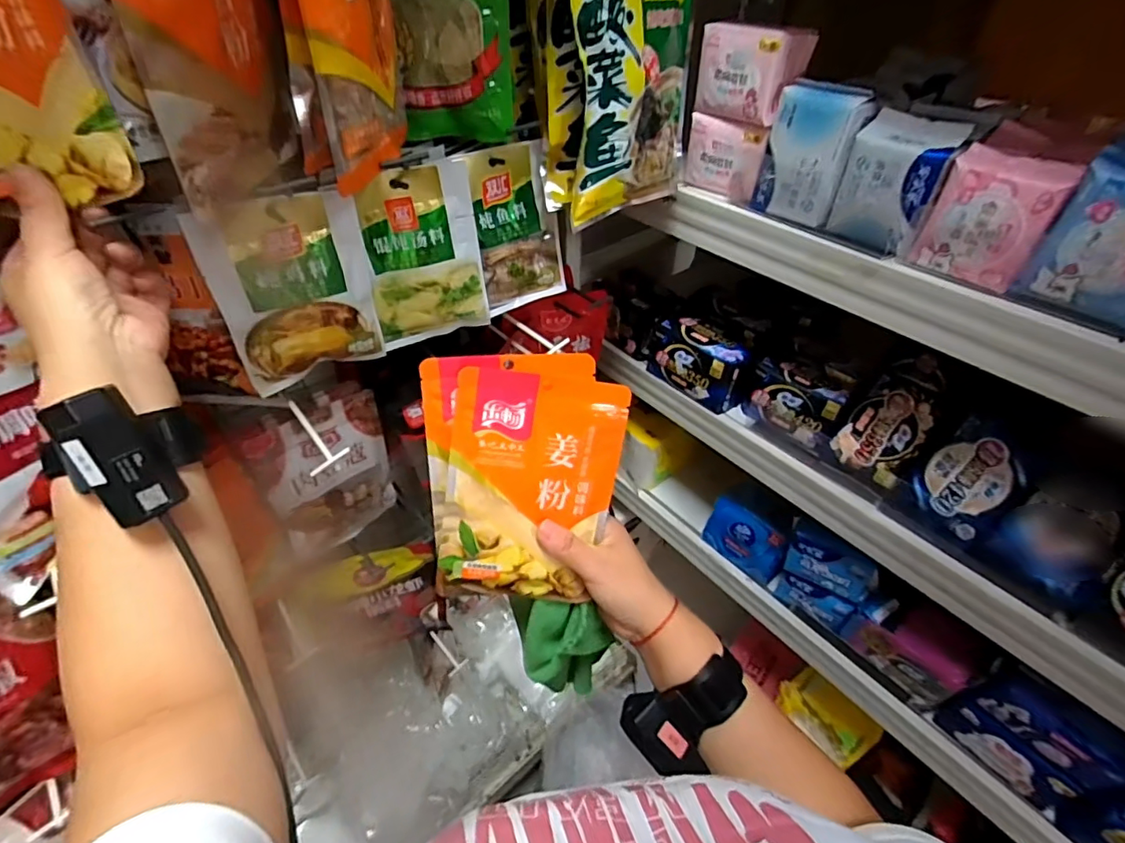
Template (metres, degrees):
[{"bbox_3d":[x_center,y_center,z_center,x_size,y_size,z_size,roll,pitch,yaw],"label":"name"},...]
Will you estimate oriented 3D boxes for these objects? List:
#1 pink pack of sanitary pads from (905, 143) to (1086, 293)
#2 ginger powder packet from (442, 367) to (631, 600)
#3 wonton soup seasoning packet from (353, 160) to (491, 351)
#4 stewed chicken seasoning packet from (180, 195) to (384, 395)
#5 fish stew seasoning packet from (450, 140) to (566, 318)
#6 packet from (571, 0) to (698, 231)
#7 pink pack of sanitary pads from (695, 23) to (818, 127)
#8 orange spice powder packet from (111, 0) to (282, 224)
[{"bbox_3d":[0.392,-0.190,0.488,0.087,0.099,0.077,32,51,30],"label":"pink pack of sanitary pads"},{"bbox_3d":[-0.023,0.054,0.410,0.127,0.180,0.009,6,12,-10],"label":"ginger powder packet"},{"bbox_3d":[-0.138,-0.162,0.534,0.112,0.167,0.023,-16,45,-17],"label":"wonton soup seasoning packet"},{"bbox_3d":[-0.238,-0.117,0.485,0.130,0.163,0.022,-22,47,-22],"label":"stewed chicken seasoning packet"},{"bbox_3d":[-0.049,-0.207,0.580,0.103,0.167,0.011,-30,42,-22],"label":"fish stew seasoning packet"},{"bbox_3d":[0.074,-0.345,0.510,0.176,0.263,0.024,-32,45,-33],"label":"packet"},{"bbox_3d":[0.206,-0.386,0.586,0.052,0.085,0.105,-23,48,-23],"label":"pink pack of sanitary pads"},{"bbox_3d":[-0.217,-0.233,0.325,0.009,0.187,0.124,15,44,2],"label":"orange spice powder packet"}]

